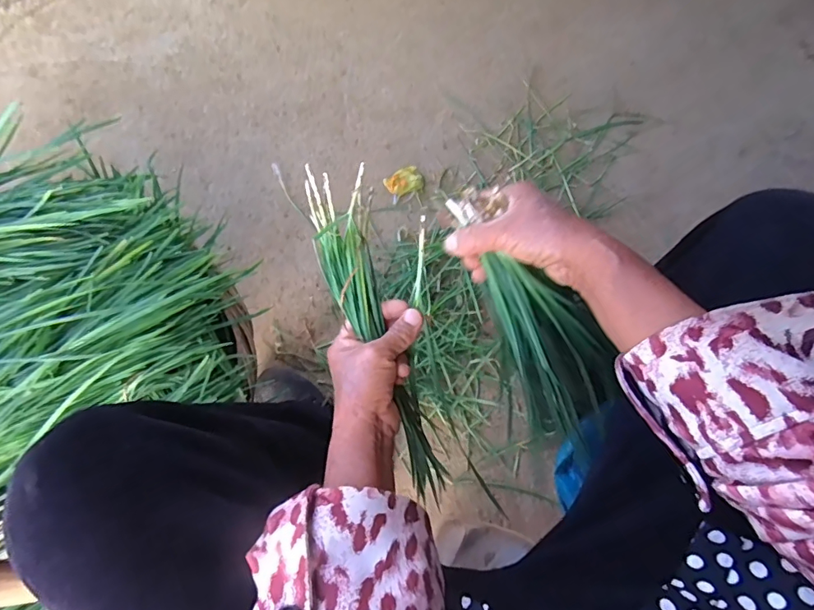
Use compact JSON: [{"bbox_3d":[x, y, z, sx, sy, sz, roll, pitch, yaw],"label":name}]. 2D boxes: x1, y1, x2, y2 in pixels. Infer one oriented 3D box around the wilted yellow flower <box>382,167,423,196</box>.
[{"bbox_3d":[-0.004,-0.227,0.885,0.067,0.018,0.048,-30,76,-10],"label":"wilted yellow flower"}]

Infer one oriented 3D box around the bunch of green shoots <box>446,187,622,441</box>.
[{"bbox_3d":[0.111,0.005,0.418,0.080,0.040,0.228,-31,102,-11],"label":"bunch of green shoots"}]

